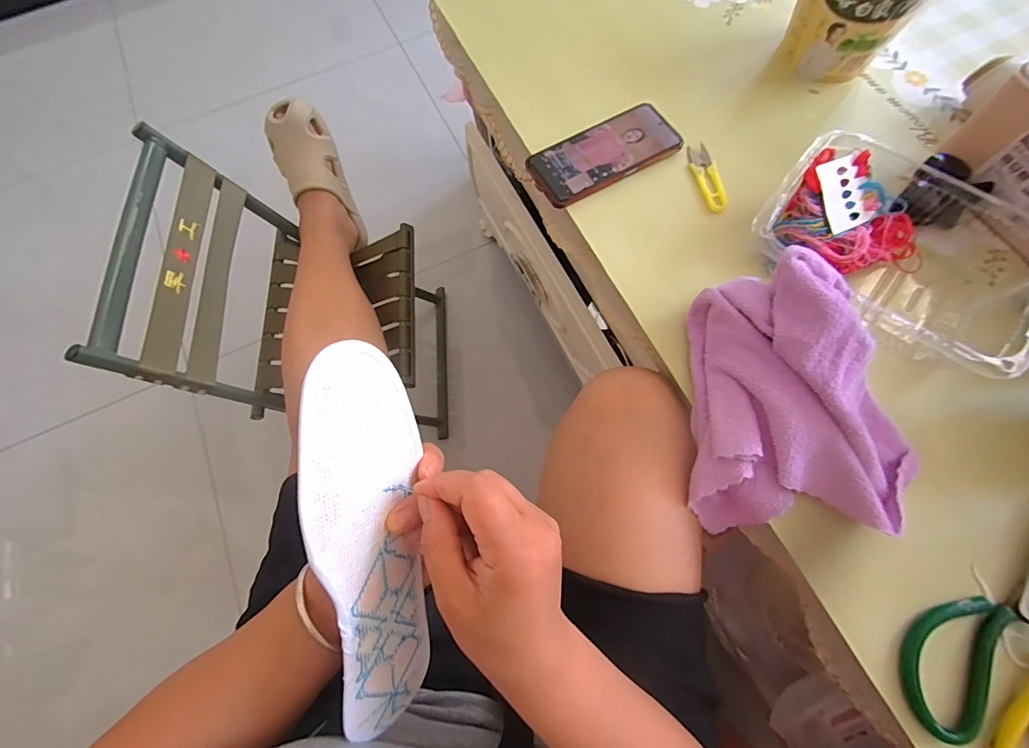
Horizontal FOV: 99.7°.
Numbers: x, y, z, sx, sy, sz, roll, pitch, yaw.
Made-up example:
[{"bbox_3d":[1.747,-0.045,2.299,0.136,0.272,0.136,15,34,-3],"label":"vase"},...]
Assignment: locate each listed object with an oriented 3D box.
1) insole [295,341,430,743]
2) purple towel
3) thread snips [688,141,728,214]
[{"bbox_3d":[-0.084,0.106,0.251,0.007,0.080,0.244,6,102,28],"label":"insole"},{"bbox_3d":[0.219,0.019,0.367,0.162,0.071,0.216,-15,84,23],"label":"purple towel"},{"bbox_3d":[0.211,-0.216,0.474,0.027,0.010,0.092,-4,70,1],"label":"thread snips"}]

